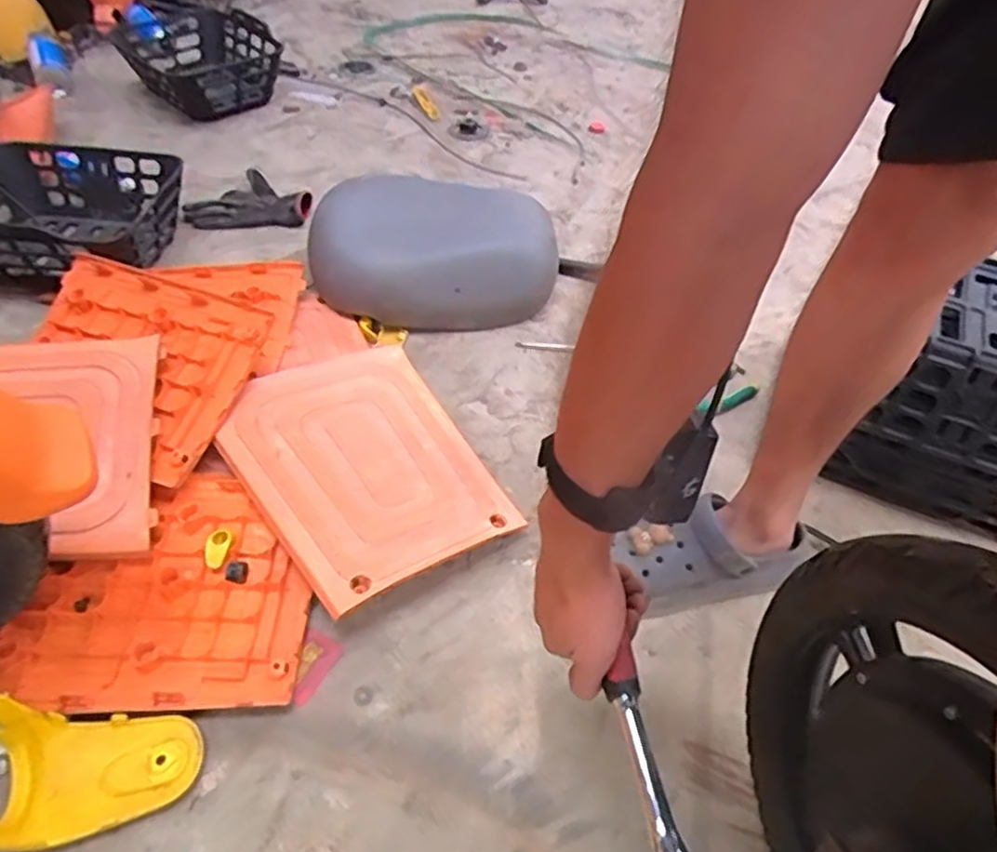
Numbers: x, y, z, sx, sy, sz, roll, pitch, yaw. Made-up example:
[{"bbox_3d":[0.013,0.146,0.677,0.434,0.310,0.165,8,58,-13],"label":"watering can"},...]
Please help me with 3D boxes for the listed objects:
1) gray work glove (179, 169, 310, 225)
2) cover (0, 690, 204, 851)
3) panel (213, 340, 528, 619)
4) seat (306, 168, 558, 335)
[{"bbox_3d":[-0.430,-0.409,1.196,0.203,0.033,0.165,-3,47,-7],"label":"gray work glove"},{"bbox_3d":[-0.329,0.269,0.555,0.149,0.079,0.108,-10,49,-13],"label":"cover"},{"bbox_3d":[-0.152,0.035,0.772,0.244,0.021,0.322,-21,54,-32],"label":"panel"},{"bbox_3d":[-0.092,-0.257,1.018,0.357,0.148,0.223,4,47,-1],"label":"seat"}]

